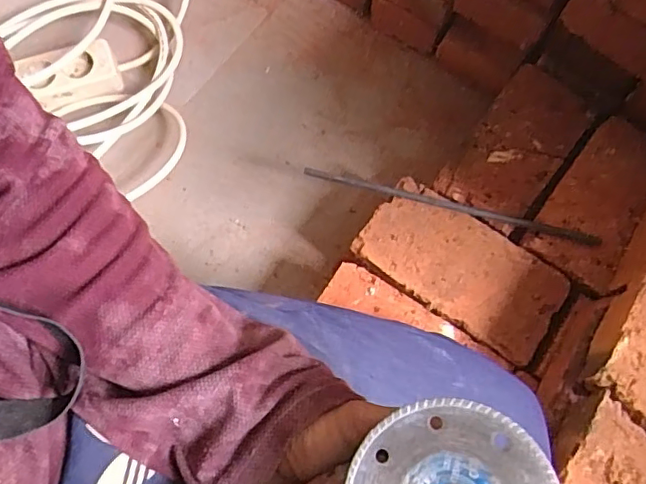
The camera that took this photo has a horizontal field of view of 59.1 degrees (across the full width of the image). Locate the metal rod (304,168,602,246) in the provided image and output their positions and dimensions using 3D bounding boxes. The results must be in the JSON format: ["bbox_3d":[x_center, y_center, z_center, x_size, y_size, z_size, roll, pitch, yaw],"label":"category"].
[{"bbox_3d":[0.123,-0.035,0.563,0.289,0.014,0.011,15,72,5],"label":"metal rod"}]

